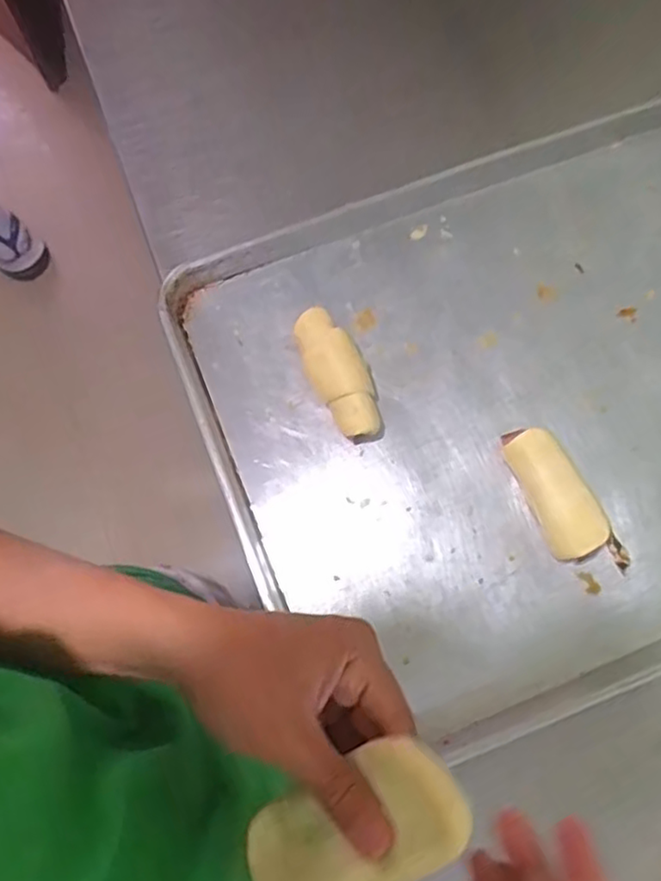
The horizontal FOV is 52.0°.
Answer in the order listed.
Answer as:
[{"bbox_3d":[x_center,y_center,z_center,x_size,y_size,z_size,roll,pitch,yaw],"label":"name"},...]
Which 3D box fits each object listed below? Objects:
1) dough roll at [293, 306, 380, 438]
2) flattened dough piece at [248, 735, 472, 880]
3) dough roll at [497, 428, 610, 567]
[{"bbox_3d":[0.008,-0.049,0.517,0.043,0.036,0.103,-27,76,-7],"label":"dough roll"},{"bbox_3d":[0.007,0.174,0.302,0.111,0.025,0.049,-36,75,23],"label":"flattened dough piece"},{"bbox_3d":[0.161,0.038,0.490,0.042,0.045,0.101,-22,76,-6],"label":"dough roll"}]

